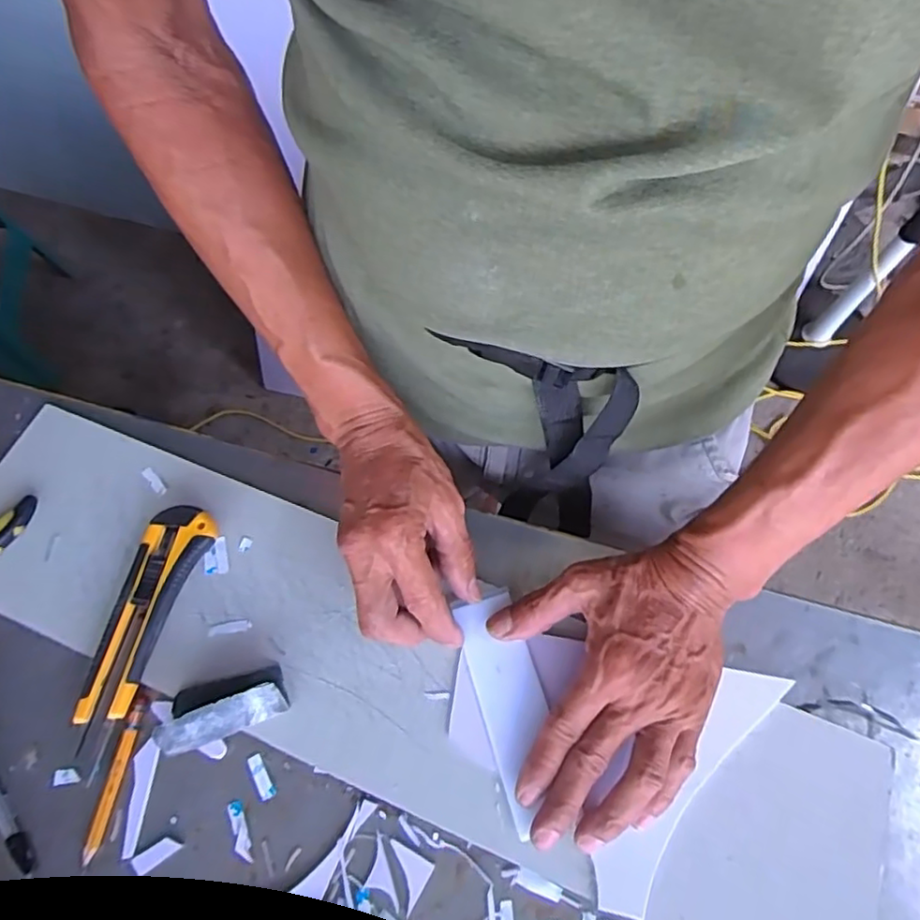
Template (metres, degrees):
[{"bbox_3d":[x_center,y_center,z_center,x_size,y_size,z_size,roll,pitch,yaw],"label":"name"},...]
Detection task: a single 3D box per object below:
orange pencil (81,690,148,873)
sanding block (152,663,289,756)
[{"bbox_3d":[-0.200,0.183,0.362,0.008,0.008,0.091,9,67,4],"label":"orange pencil"},{"bbox_3d":[-0.140,0.145,0.367,0.071,0.026,0.033,-16,67,-7],"label":"sanding block"}]

